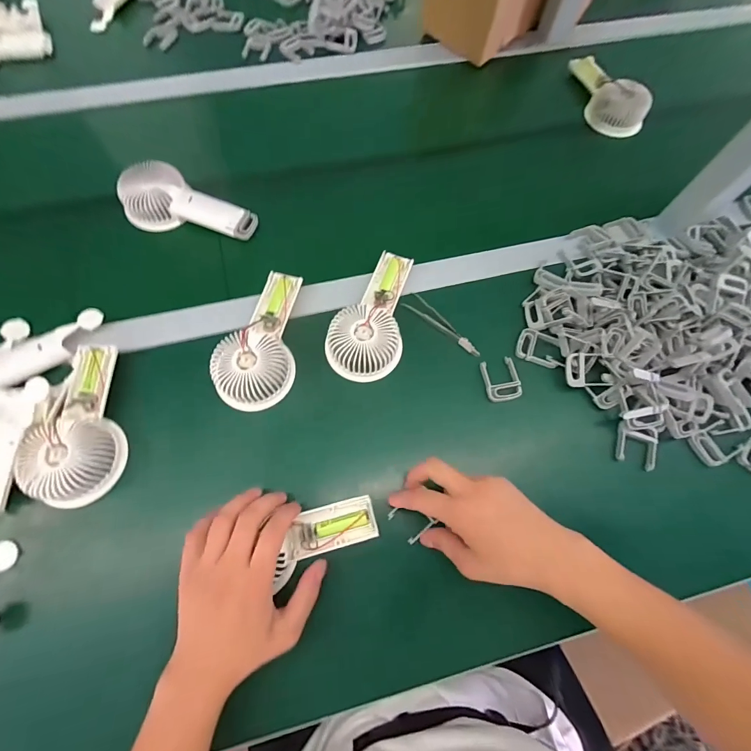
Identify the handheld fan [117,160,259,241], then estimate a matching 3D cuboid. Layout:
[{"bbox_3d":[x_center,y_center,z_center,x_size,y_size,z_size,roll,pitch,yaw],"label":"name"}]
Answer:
[{"bbox_3d":[-0.244,-0.217,0.482,0.159,0.053,0.075,23,70,7],"label":"handheld fan"}]

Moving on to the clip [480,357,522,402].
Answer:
[{"bbox_3d":[0.144,0.005,0.427,0.040,0.010,0.051,-11,68,-3],"label":"clip"}]

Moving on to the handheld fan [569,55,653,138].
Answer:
[{"bbox_3d":[0.375,-0.463,0.604,0.069,0.050,0.157,-10,70,-5],"label":"handheld fan"}]

